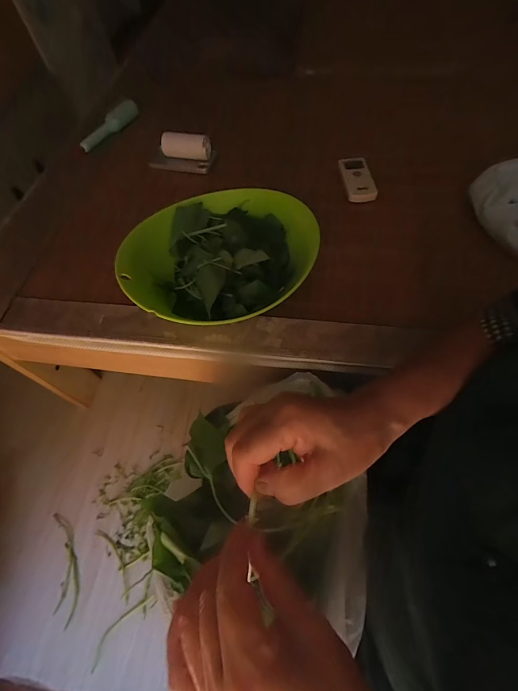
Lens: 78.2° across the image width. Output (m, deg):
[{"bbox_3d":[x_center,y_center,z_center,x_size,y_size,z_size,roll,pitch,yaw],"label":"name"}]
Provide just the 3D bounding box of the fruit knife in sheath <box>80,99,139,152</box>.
[{"bbox_3d":[-0.374,-0.562,0.807,0.037,0.028,0.197,24,65,15],"label":"fruit knife in sheath"}]

